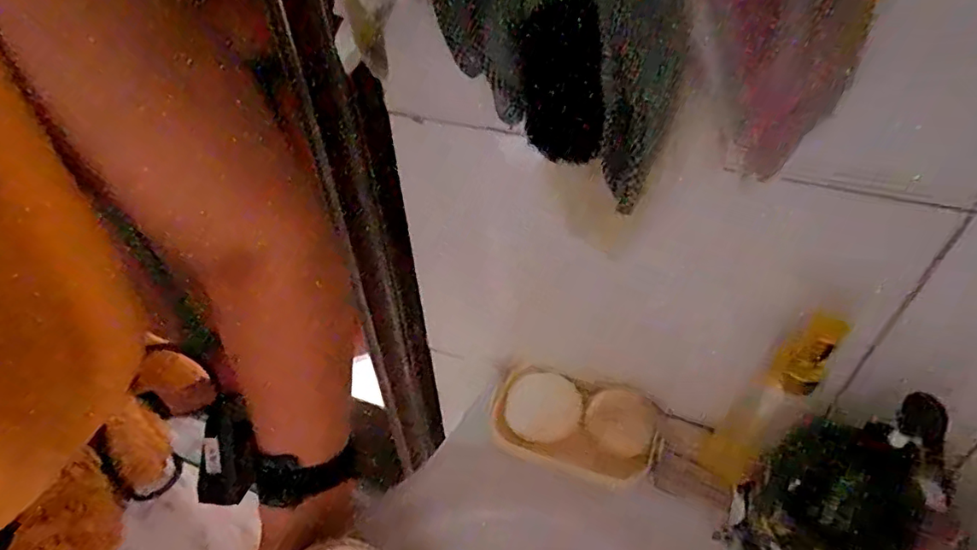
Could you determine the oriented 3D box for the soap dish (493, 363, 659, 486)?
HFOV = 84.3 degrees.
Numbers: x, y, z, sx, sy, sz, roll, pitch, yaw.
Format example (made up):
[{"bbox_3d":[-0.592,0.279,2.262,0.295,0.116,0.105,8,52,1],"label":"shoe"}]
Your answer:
[{"bbox_3d":[0.071,0.123,0.447,0.130,0.029,0.076,10,46,13],"label":"soap dish"}]

